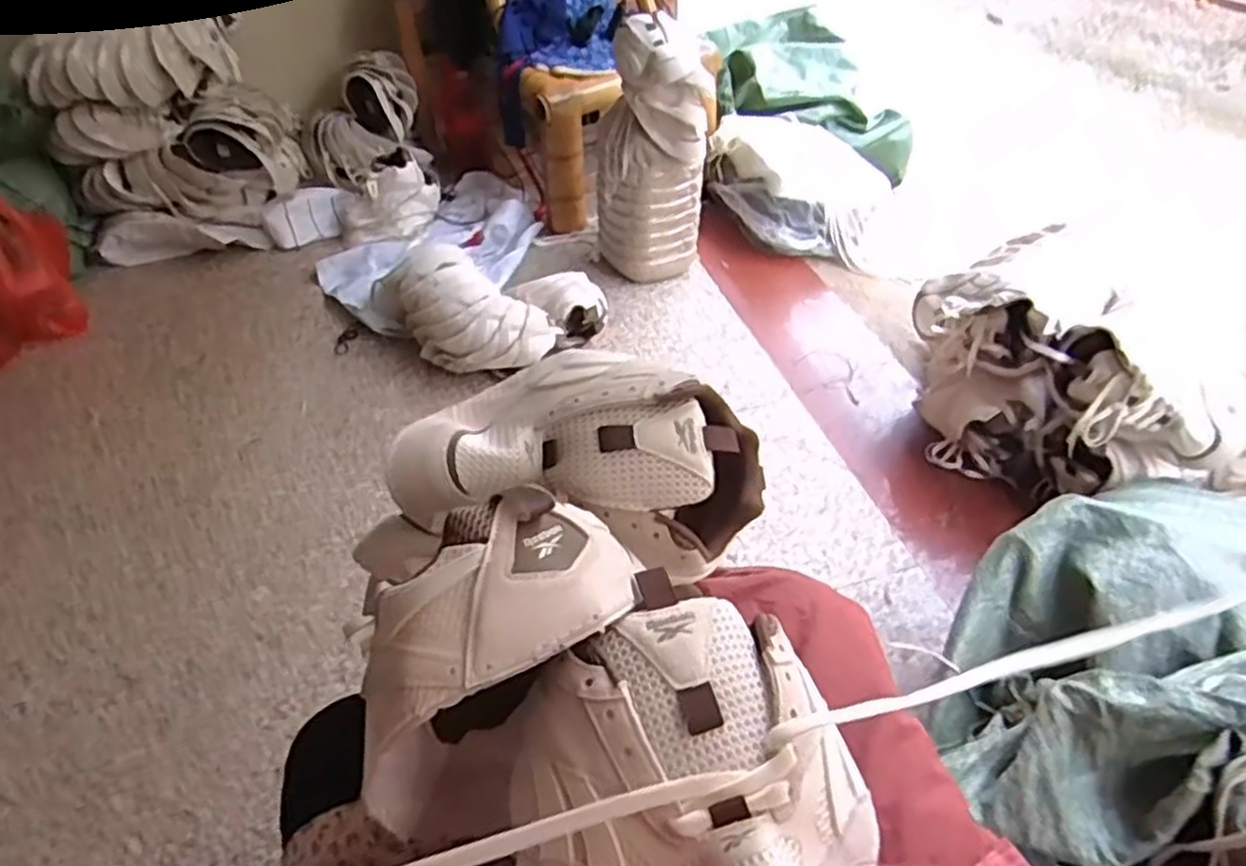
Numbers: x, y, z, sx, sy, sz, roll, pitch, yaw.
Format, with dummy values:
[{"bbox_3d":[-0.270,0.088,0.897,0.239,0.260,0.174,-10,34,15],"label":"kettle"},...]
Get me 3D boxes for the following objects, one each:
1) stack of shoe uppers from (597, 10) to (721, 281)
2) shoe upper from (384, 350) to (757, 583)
[{"bbox_3d":[0.053,-0.514,1.438,0.209,0.460,0.128,-1,44,2],"label":"stack of shoe uppers"},{"bbox_3d":[-0.018,0.015,0.442,0.201,0.081,0.123,4,44,6],"label":"shoe upper"}]

